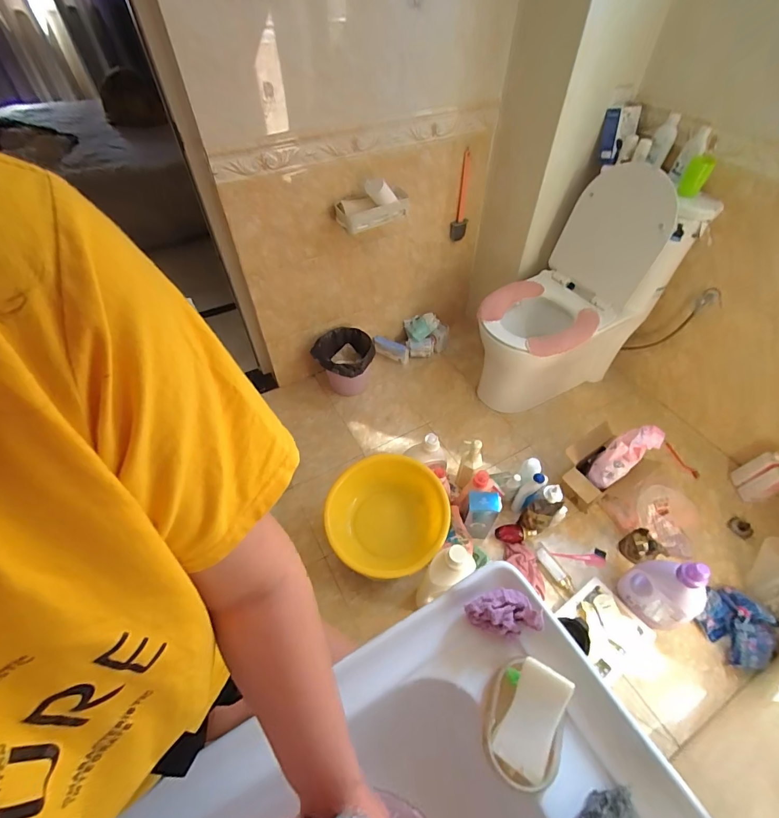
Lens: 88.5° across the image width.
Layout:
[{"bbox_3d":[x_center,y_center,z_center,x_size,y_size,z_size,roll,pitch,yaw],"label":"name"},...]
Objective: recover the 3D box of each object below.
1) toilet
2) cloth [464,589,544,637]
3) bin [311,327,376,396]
[{"bbox_3d":[0.648,-0.384,1.557,0.622,0.843,0.409,-23,54,-17],"label":"toilet"},{"bbox_3d":[0.153,0.279,0.546,0.094,0.050,0.051,-1,50,0],"label":"cloth"},{"bbox_3d":[-0.181,-0.183,1.738,0.241,0.264,0.241,0,50,0],"label":"bin"}]

